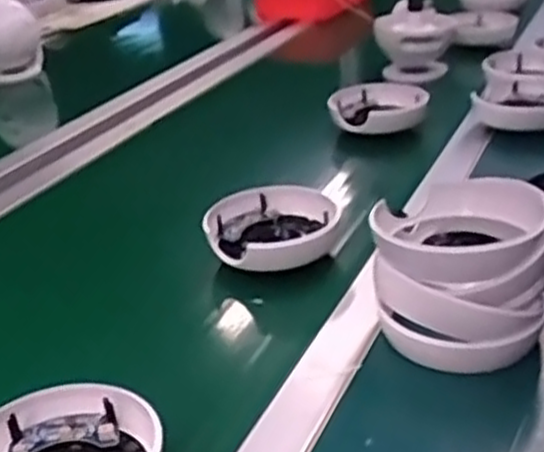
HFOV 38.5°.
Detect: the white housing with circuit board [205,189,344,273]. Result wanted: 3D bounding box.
[{"bbox_3d":[0.001,0.006,0.681,0.115,0.035,0.115,1,27,13],"label":"white housing with circuit board"}]

